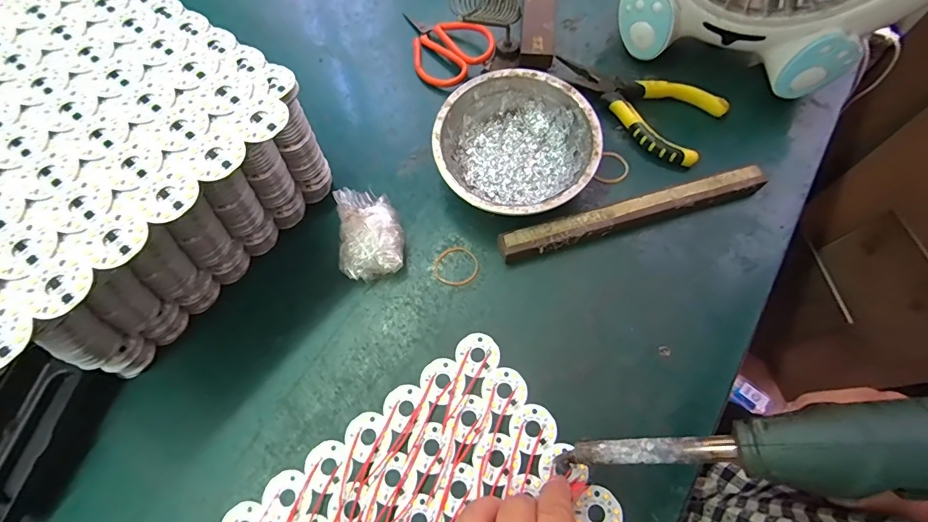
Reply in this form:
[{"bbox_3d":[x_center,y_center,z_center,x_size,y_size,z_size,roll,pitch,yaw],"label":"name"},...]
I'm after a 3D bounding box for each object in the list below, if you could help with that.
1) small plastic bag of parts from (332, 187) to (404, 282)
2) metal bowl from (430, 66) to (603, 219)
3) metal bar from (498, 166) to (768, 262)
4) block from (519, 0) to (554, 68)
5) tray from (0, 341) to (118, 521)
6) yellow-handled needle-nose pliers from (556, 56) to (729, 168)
[{"bbox_3d":[-0.073,-0.025,0.334,0.048,0.039,0.076,-9,66,-2],"label":"small plastic bag of parts"},{"bbox_3d":[0.042,-0.088,0.354,0.125,0.045,0.123,-1,66,1],"label":"metal bowl"},{"bbox_3d":[0.131,-0.036,0.342,0.211,0.019,0.020,-14,67,-5],"label":"metal bar"},{"bbox_3d":[0.077,-0.275,0.443,0.030,0.025,0.198,5,66,4],"label":"block"},{"bbox_3d":[-0.288,0.118,0.287,0.061,0.021,0.103,13,67,7],"label":"tray"},{"bbox_3d":[0.164,-0.152,0.393,0.078,0.017,0.153,-35,70,-13],"label":"yellow-handled needle-nose pliers"}]

